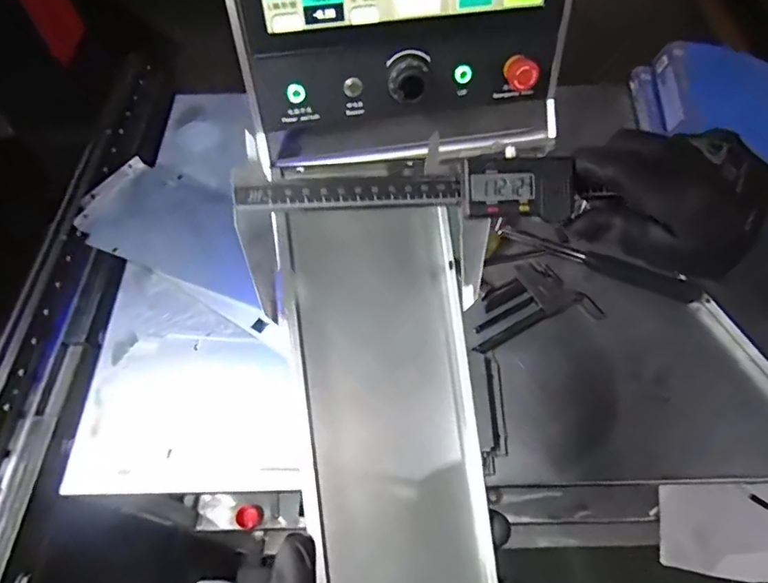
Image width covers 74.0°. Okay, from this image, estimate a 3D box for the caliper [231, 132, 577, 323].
[{"bbox_3d":[0.017,-0.039,0.301,0.198,0.012,0.089,-3,93,-10],"label":"caliper"}]

